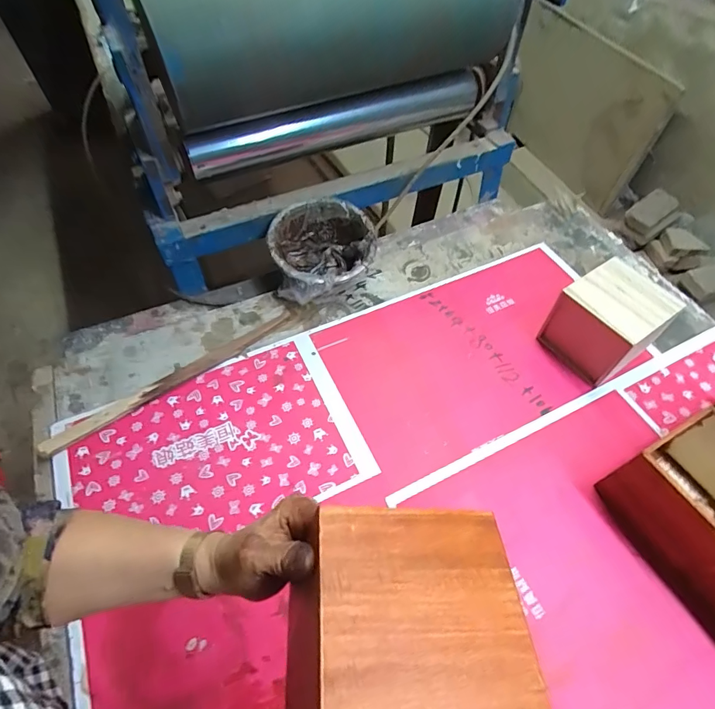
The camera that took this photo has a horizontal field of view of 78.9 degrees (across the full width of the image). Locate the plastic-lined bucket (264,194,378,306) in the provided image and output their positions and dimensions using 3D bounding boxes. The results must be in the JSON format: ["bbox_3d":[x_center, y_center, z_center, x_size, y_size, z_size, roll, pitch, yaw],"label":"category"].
[{"bbox_3d":[-0.066,-0.194,0.823,0.190,0.088,0.186,0,55,0],"label":"plastic-lined bucket"}]

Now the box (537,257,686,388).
[{"bbox_3d":[0.388,-0.046,0.683,0.114,0.130,0.130,-29,60,-19],"label":"box"}]

